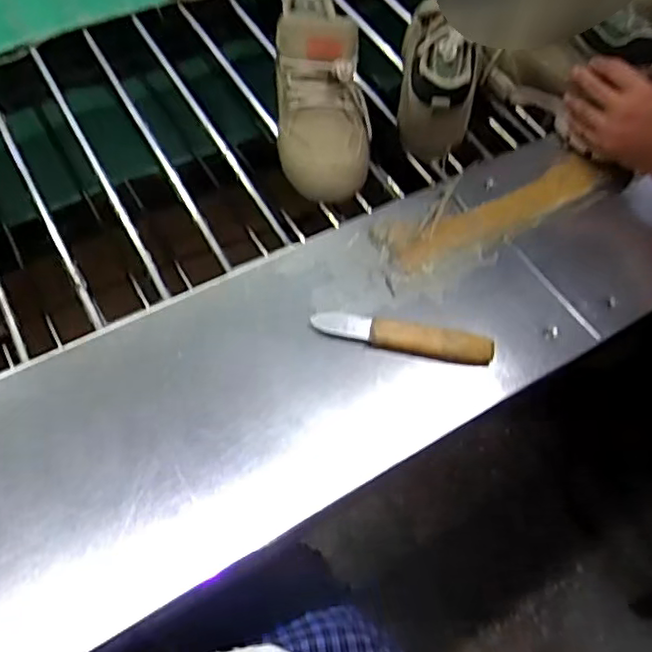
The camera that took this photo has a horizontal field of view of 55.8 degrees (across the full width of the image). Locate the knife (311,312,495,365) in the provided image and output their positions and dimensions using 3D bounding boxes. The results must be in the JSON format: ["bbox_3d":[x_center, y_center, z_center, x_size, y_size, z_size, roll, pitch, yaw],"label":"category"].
[{"bbox_3d":[0.069,0.007,0.550,0.160,0.018,0.028,12,60,2],"label":"knife"}]

